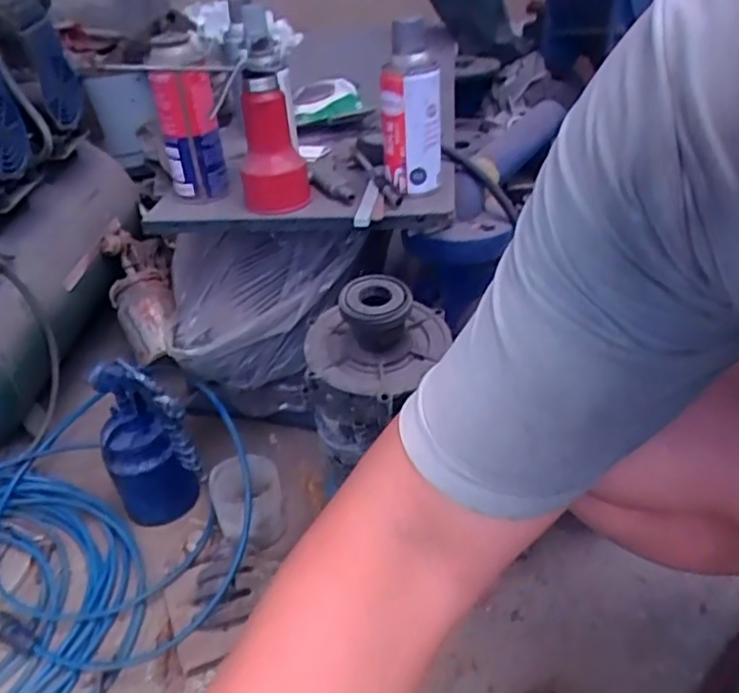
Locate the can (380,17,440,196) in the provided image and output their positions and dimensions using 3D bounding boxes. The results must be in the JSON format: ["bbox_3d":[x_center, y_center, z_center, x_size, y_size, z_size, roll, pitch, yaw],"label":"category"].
[{"bbox_3d":[0.046,-0.256,0.724,0.064,0.165,0.059,-2,36,5],"label":"can"}]

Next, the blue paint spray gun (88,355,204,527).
[{"bbox_3d":[-0.293,0.132,0.880,0.104,0.246,0.123,-23,39,-23],"label":"blue paint spray gun"}]

